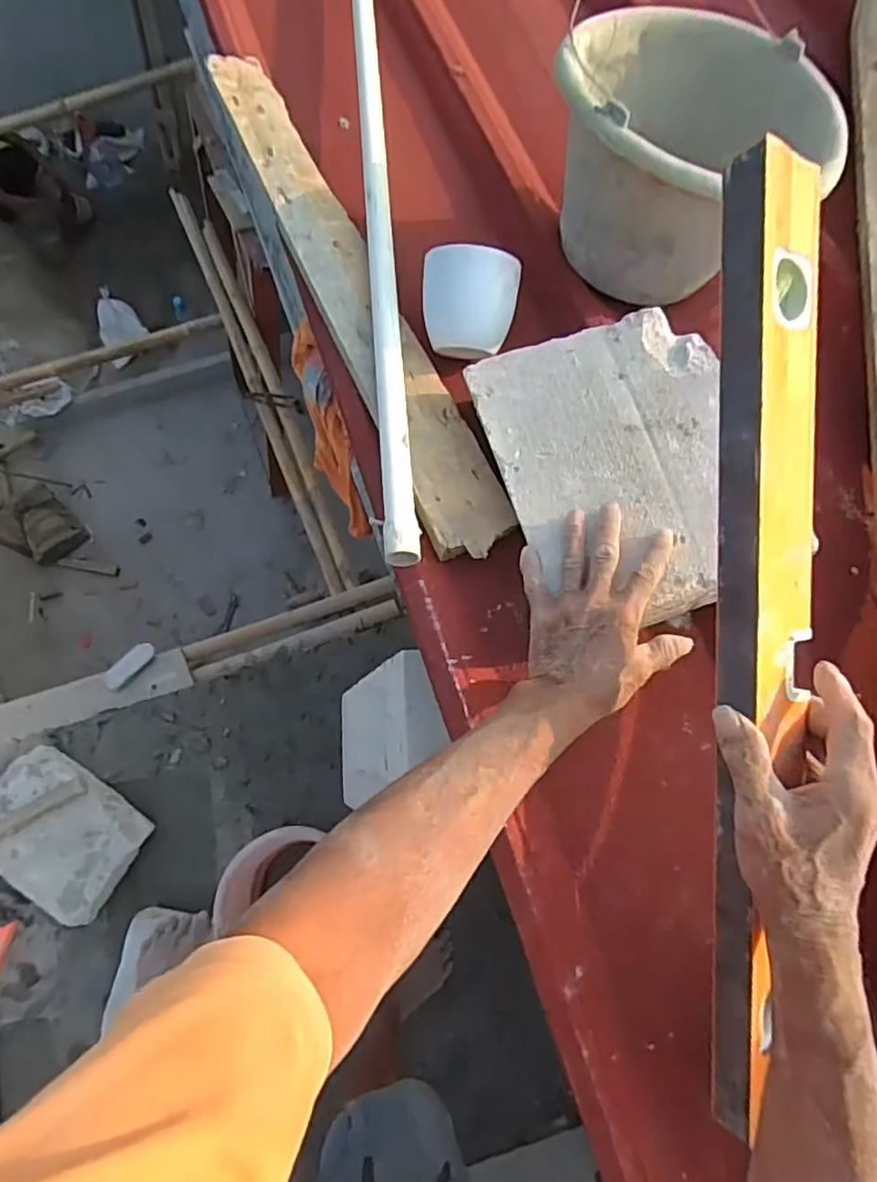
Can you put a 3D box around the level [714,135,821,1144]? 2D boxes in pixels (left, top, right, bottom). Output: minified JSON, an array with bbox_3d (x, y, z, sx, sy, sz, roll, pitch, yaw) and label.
[{"bbox_3d":[0.195,0.039,0.371,0.062,0.029,0.555,0,95,1],"label":"level"}]

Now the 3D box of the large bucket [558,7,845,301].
[{"bbox_3d":[0.234,-0.427,0.600,0.237,0.152,0.259,0,77,1],"label":"large bucket"}]

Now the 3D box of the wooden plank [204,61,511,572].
[{"bbox_3d":[-0.104,-0.340,0.665,0.087,0.016,0.692,-21,72,-14],"label":"wooden plank"}]

